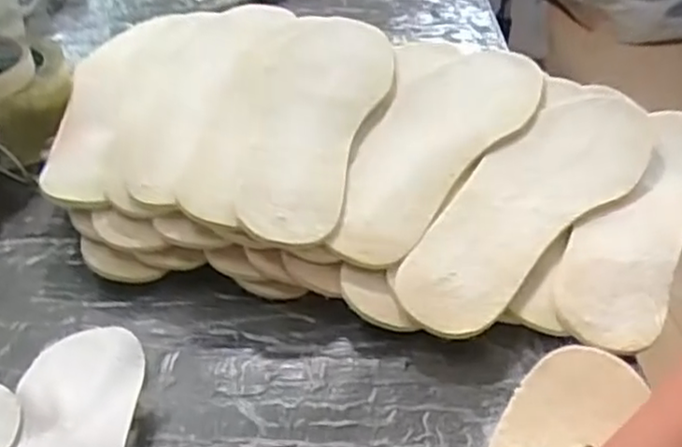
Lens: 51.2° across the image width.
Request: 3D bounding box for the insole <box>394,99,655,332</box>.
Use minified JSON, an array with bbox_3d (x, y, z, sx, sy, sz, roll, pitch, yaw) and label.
[{"bbox_3d":[0.130,-0.020,0.481,0.081,0.007,0.273,36,52,22],"label":"insole"}]

